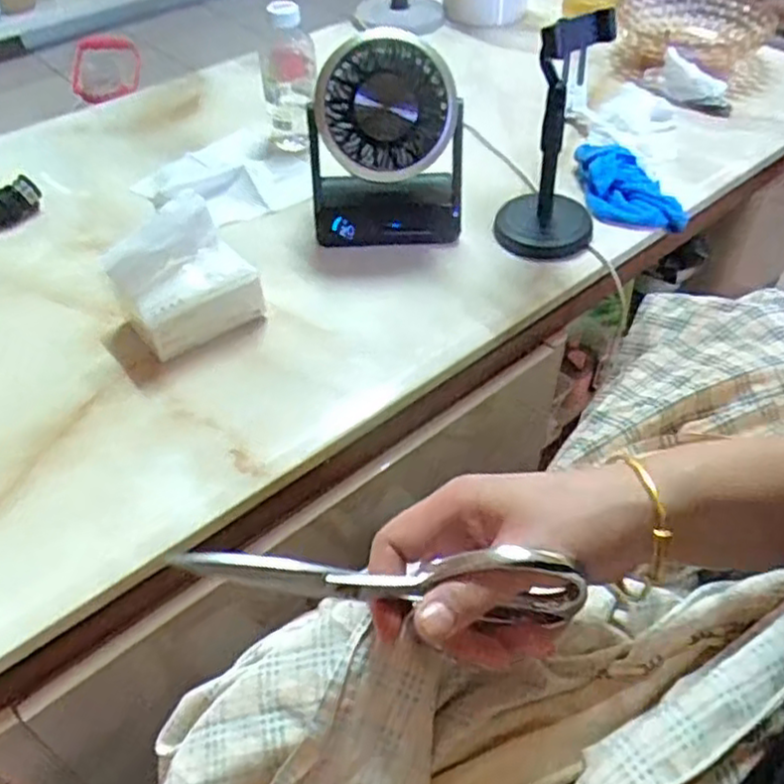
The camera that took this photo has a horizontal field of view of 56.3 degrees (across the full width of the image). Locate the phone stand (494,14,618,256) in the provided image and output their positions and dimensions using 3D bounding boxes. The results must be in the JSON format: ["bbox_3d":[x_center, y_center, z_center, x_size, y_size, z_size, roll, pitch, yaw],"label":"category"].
[{"bbox_3d":[0.169,-0.260,0.747,0.104,0.231,0.094,13,49,13],"label":"phone stand"}]

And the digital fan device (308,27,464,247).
[{"bbox_3d":[-0.006,-0.253,0.776,0.161,0.208,0.092,-7,48,-5],"label":"digital fan device"}]

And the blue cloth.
[{"bbox_3d":[0.285,-0.240,0.876,0.107,0.042,0.114,-3,47,-3],"label":"blue cloth"}]

